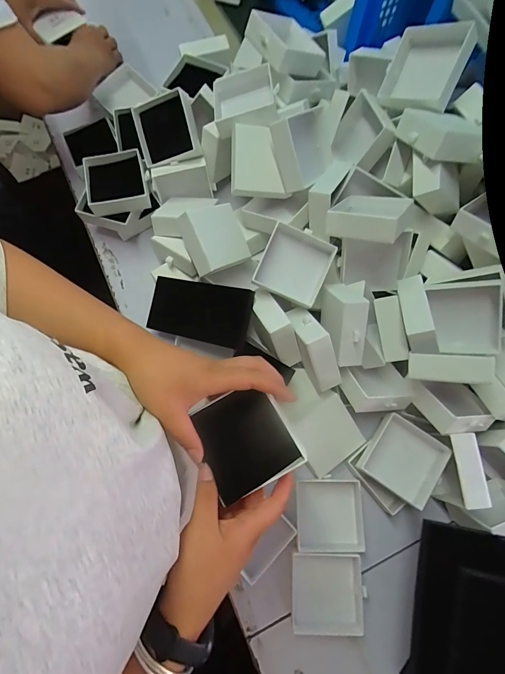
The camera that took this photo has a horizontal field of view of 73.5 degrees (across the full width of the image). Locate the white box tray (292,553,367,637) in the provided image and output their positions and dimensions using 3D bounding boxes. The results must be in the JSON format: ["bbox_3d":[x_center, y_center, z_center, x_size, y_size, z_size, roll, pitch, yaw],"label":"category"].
[{"bbox_3d":[0.099,0.332,0.443,0.086,0.025,0.091,3,76,1],"label":"white box tray"}]

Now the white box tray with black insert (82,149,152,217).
[{"bbox_3d":[-0.217,-0.247,0.535,0.097,0.037,0.098,-13,76,-3],"label":"white box tray with black insert"}]

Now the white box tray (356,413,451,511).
[{"bbox_3d":[0.204,0.165,0.455,0.097,0.016,0.091,33,78,8],"label":"white box tray"}]

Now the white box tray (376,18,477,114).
[{"bbox_3d":[0.234,-0.360,0.458,0.097,0.028,0.101,40,110,41],"label":"white box tray"}]

